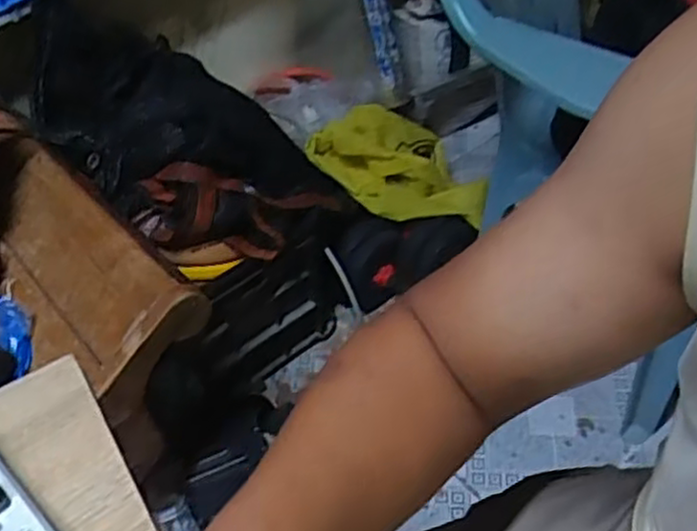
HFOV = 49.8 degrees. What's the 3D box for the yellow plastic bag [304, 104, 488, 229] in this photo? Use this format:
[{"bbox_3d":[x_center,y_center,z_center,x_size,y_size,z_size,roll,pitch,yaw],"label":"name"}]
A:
[{"bbox_3d":[0.112,-0.202,1.486,0.353,0.113,0.232,26,55,27],"label":"yellow plastic bag"}]

